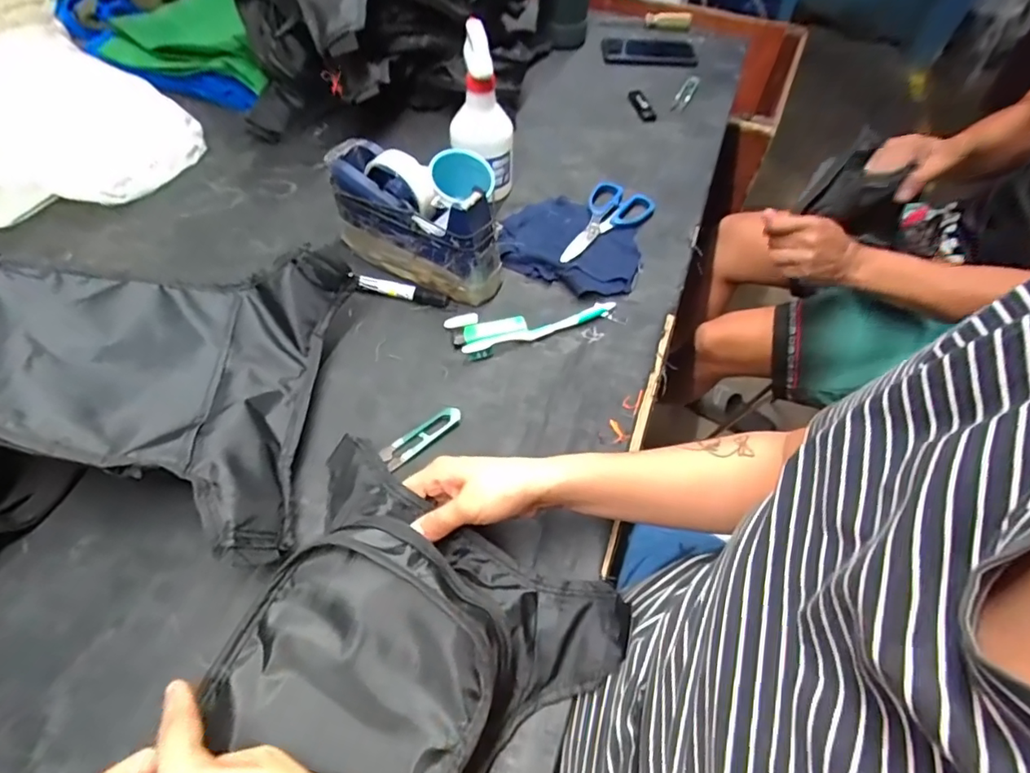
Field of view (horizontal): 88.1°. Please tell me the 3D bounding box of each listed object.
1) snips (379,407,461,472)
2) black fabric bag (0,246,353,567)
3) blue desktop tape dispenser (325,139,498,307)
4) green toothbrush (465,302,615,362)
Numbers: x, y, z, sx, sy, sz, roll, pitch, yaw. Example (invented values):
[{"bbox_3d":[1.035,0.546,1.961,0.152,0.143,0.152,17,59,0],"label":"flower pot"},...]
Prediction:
[{"bbox_3d":[-0.086,0.048,0.501,0.082,0.010,0.025,-32,61,-22],"label":"snips"},{"bbox_3d":[-0.302,-0.020,0.423,0.287,0.079,0.272,15,48,-22],"label":"black fabric bag"},{"bbox_3d":[-0.113,-0.182,0.596,0.212,0.123,0.071,26,58,16],"label":"blue desktop tape dispenser"},{"bbox_3d":[0.032,-0.063,0.576,0.178,0.010,0.020,-20,58,-16],"label":"green toothbrush"}]

